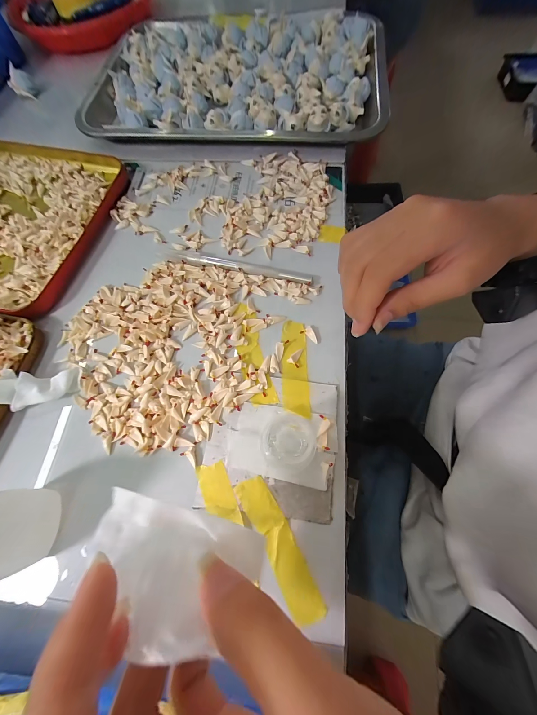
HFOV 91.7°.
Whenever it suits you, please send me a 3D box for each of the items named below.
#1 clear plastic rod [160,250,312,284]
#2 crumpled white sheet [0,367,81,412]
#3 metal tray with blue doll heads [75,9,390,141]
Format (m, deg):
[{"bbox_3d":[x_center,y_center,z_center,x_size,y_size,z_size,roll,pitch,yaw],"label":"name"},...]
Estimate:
[{"bbox_3d":[-0.032,-0.084,0.237,0.142,0.006,0.010,12,70,7],"label":"clear plastic rod"},{"bbox_3d":[-0.179,0.022,0.197,0.064,0.016,0.026,-8,67,-17],"label":"crumpled white sheet"},{"bbox_3d":[-0.042,-0.352,0.330,0.363,0.040,0.260,6,70,5],"label":"metal tray with blue doll heads"}]

